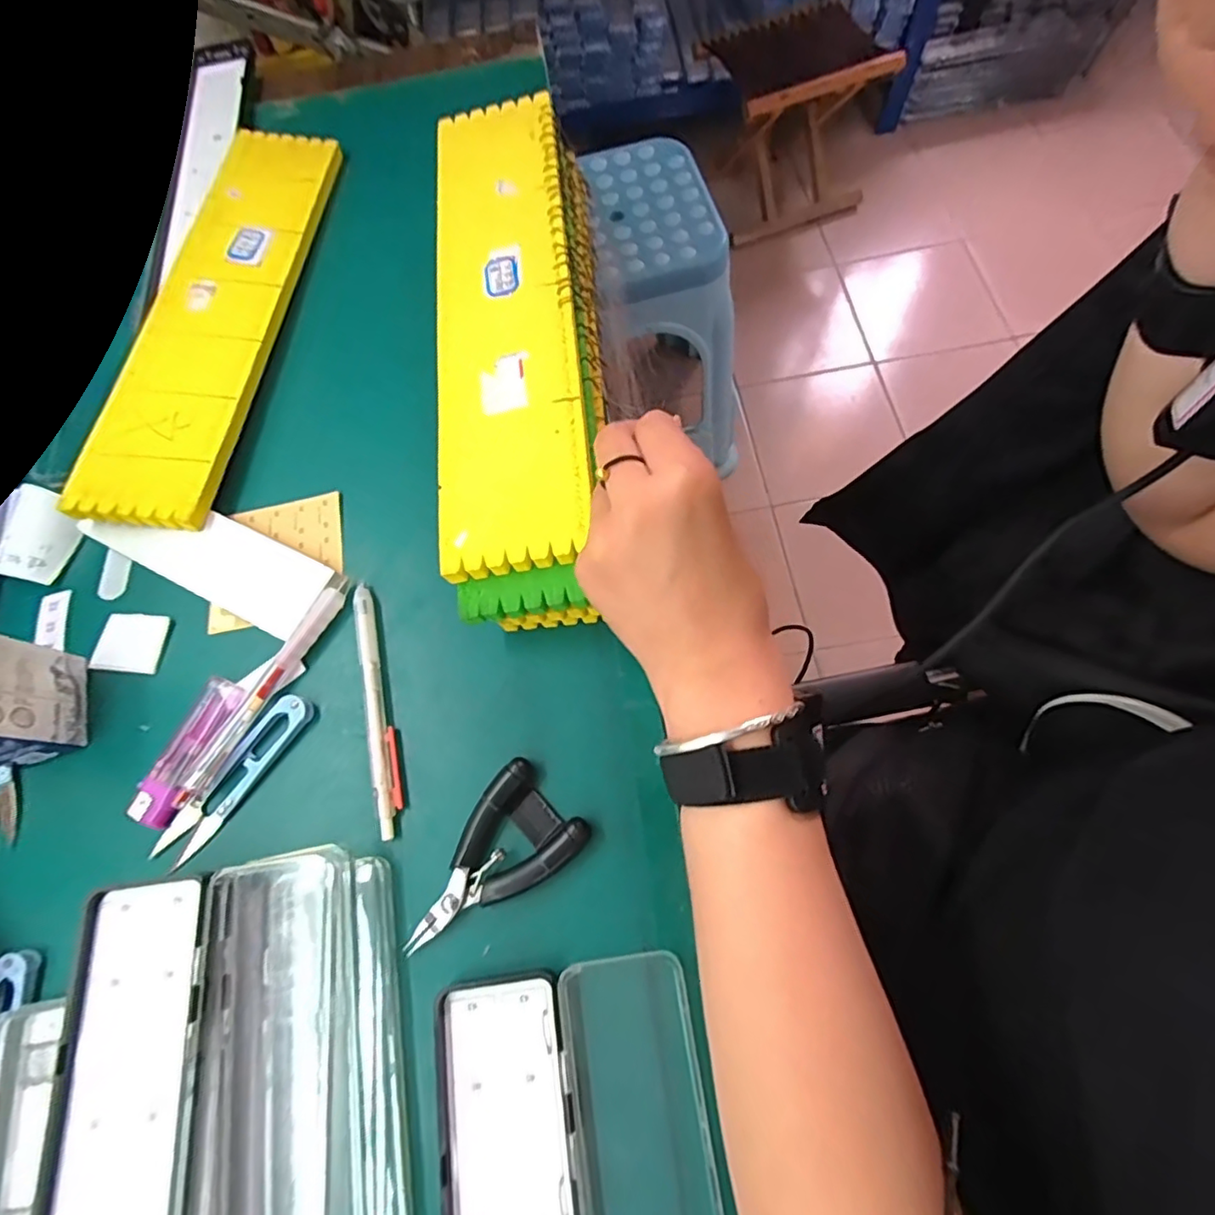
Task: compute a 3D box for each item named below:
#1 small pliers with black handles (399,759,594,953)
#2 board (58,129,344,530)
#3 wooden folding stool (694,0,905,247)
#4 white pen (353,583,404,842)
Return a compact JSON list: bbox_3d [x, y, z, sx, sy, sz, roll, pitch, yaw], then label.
[{"bbox_3d":[-0.058,0.125,0.280,0.052,0.019,0.093,41,78,17],"label":"small pliers with black handles"},{"bbox_3d":[-0.272,-0.212,0.407,0.088,0.012,0.341,5,70,0],"label":"board"},{"bbox_3d":[0.401,-1.089,1.326,0.341,0.302,0.276,-25,70,-5],"label":"wooden folding stool"},{"bbox_3d":[-0.127,0.052,0.317,0.016,0.014,0.137,-17,69,-2],"label":"white pen"}]

